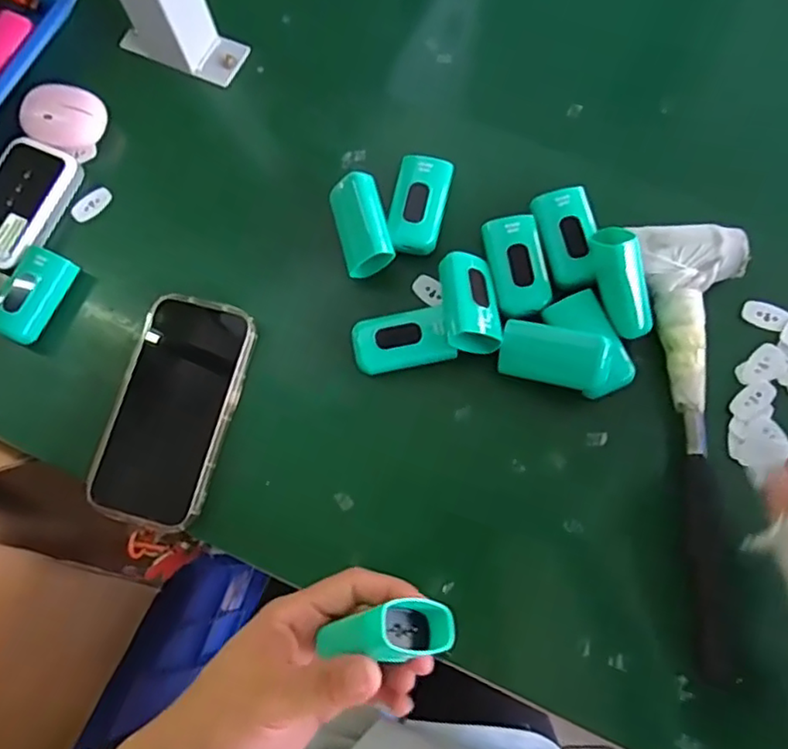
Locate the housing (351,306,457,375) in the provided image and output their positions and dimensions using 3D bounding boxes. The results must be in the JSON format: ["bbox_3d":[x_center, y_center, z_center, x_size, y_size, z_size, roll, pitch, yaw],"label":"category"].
[{"bbox_3d":[0.005,-0.021,0.408,0.062,0.020,0.036,-11,74,-1],"label":"housing"}]

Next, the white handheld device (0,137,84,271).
[{"bbox_3d":[-0.276,-0.124,0.457,0.059,0.024,0.096,22,76,8],"label":"white handheld device"}]

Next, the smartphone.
[{"bbox_3d":[-0.146,0.023,0.410,0.076,0.014,0.149,16,75,6],"label":"smartphone"}]

